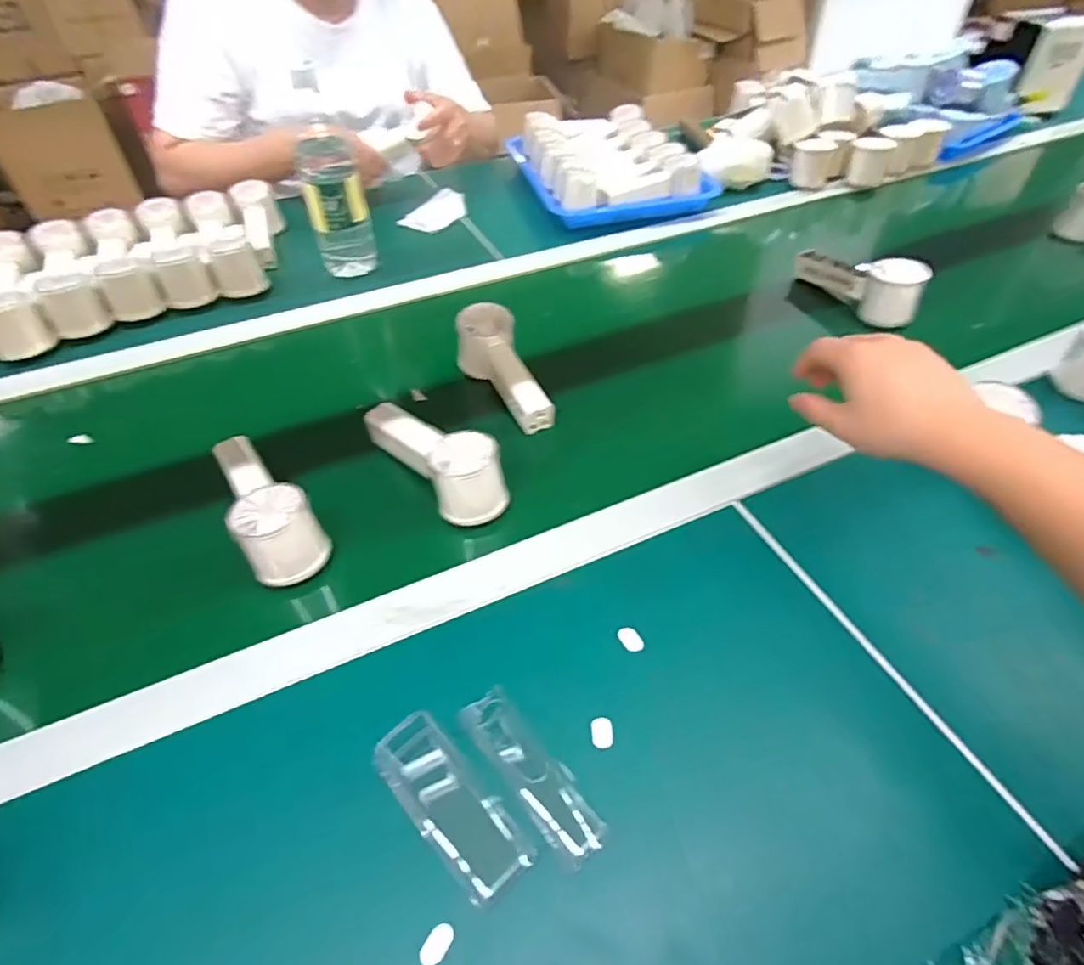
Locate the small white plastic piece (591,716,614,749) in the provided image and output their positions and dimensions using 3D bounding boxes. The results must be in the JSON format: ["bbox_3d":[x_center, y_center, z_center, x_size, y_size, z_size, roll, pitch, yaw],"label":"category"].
[{"bbox_3d":[0.037,0.155,0.369,0.013,0.005,0.018,-3,47,-1],"label":"small white plastic piece"}]

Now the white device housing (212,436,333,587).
[{"bbox_3d":[-0.224,0.008,0.482,0.055,0.057,0.150,-25,51,-20],"label":"white device housing"}]

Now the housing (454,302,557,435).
[{"bbox_3d":[-0.034,-0.110,0.592,0.060,0.046,0.148,-22,63,-18],"label":"housing"}]

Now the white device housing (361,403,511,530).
[{"bbox_3d":[-0.093,-0.028,0.509,0.052,0.058,0.144,-33,54,-26],"label":"white device housing"}]

